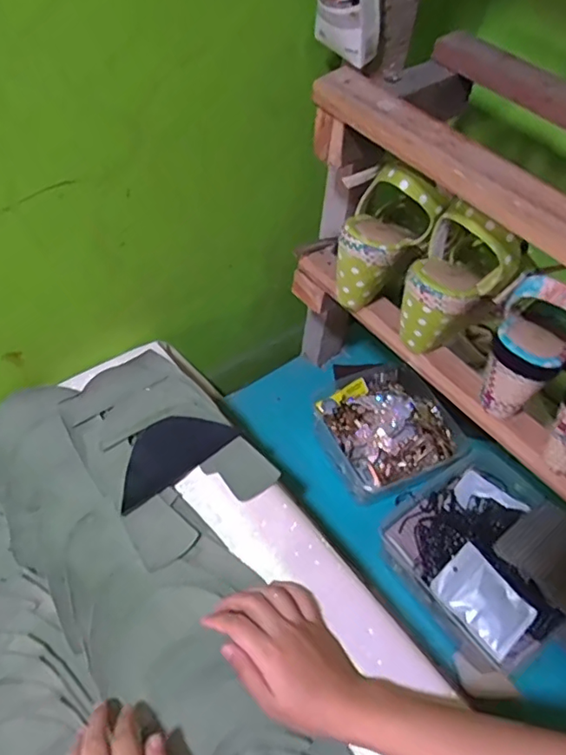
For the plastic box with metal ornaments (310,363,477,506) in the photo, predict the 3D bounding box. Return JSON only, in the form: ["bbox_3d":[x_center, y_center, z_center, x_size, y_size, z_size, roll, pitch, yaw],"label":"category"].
[{"bbox_3d":[0.127,0.067,0.746,0.152,0.067,0.169,-16,55,-18],"label":"plastic box with metal ornaments"}]

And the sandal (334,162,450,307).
[{"bbox_3d":[0.083,-0.135,0.551,0.068,0.148,0.087,-5,47,-44],"label":"sandal"}]

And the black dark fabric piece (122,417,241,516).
[{"bbox_3d":[-0.117,0.074,0.582,0.129,0.012,0.064,-32,61,-26],"label":"black dark fabric piece"}]

